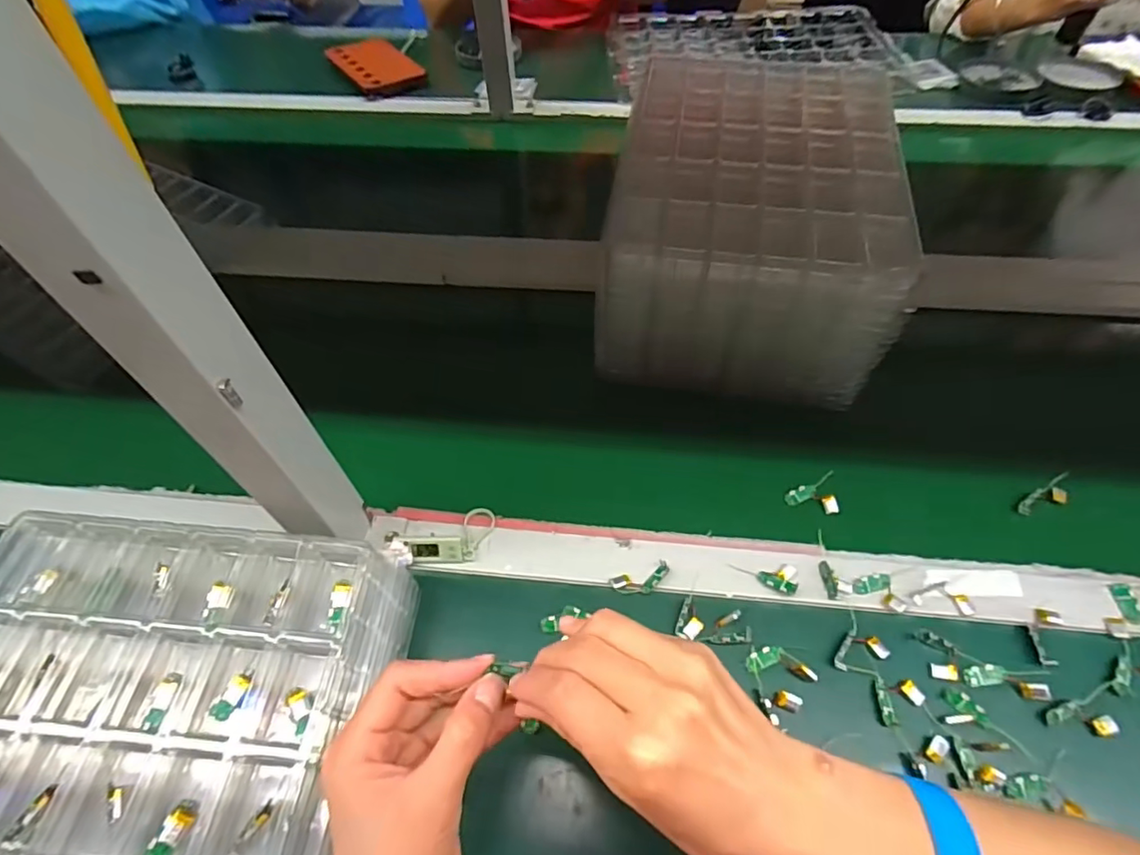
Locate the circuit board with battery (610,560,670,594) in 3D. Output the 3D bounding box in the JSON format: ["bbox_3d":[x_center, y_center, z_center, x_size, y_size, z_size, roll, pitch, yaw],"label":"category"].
[{"bbox_3d":[0.055,0.118,0.429,0.045,0.006,0.019,-15,56,-9],"label":"circuit board with battery"}]

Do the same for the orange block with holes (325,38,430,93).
[{"bbox_3d":[-0.318,-0.603,0.927,0.118,0.024,0.160,-33,61,-20],"label":"orange block with holes"}]

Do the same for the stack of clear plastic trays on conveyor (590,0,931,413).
[{"bbox_3d":[0.170,-0.199,0.556,0.238,0.176,0.283,7,55,6],"label":"stack of clear plastic trays on conveyor"}]

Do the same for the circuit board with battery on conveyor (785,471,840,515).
[{"bbox_3d":[0.207,0.057,0.480,0.039,0.015,0.036,1,55,2],"label":"circuit board with battery on conveyor"}]

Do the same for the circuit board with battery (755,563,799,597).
[{"bbox_3d":[0.160,0.113,0.426,0.029,0.004,0.025,21,58,15],"label":"circuit board with battery"}]

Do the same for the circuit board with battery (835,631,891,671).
[{"bbox_3d":[0.203,0.155,0.393,0.041,0.006,0.021,-14,56,-8],"label":"circuit board with battery"}]

